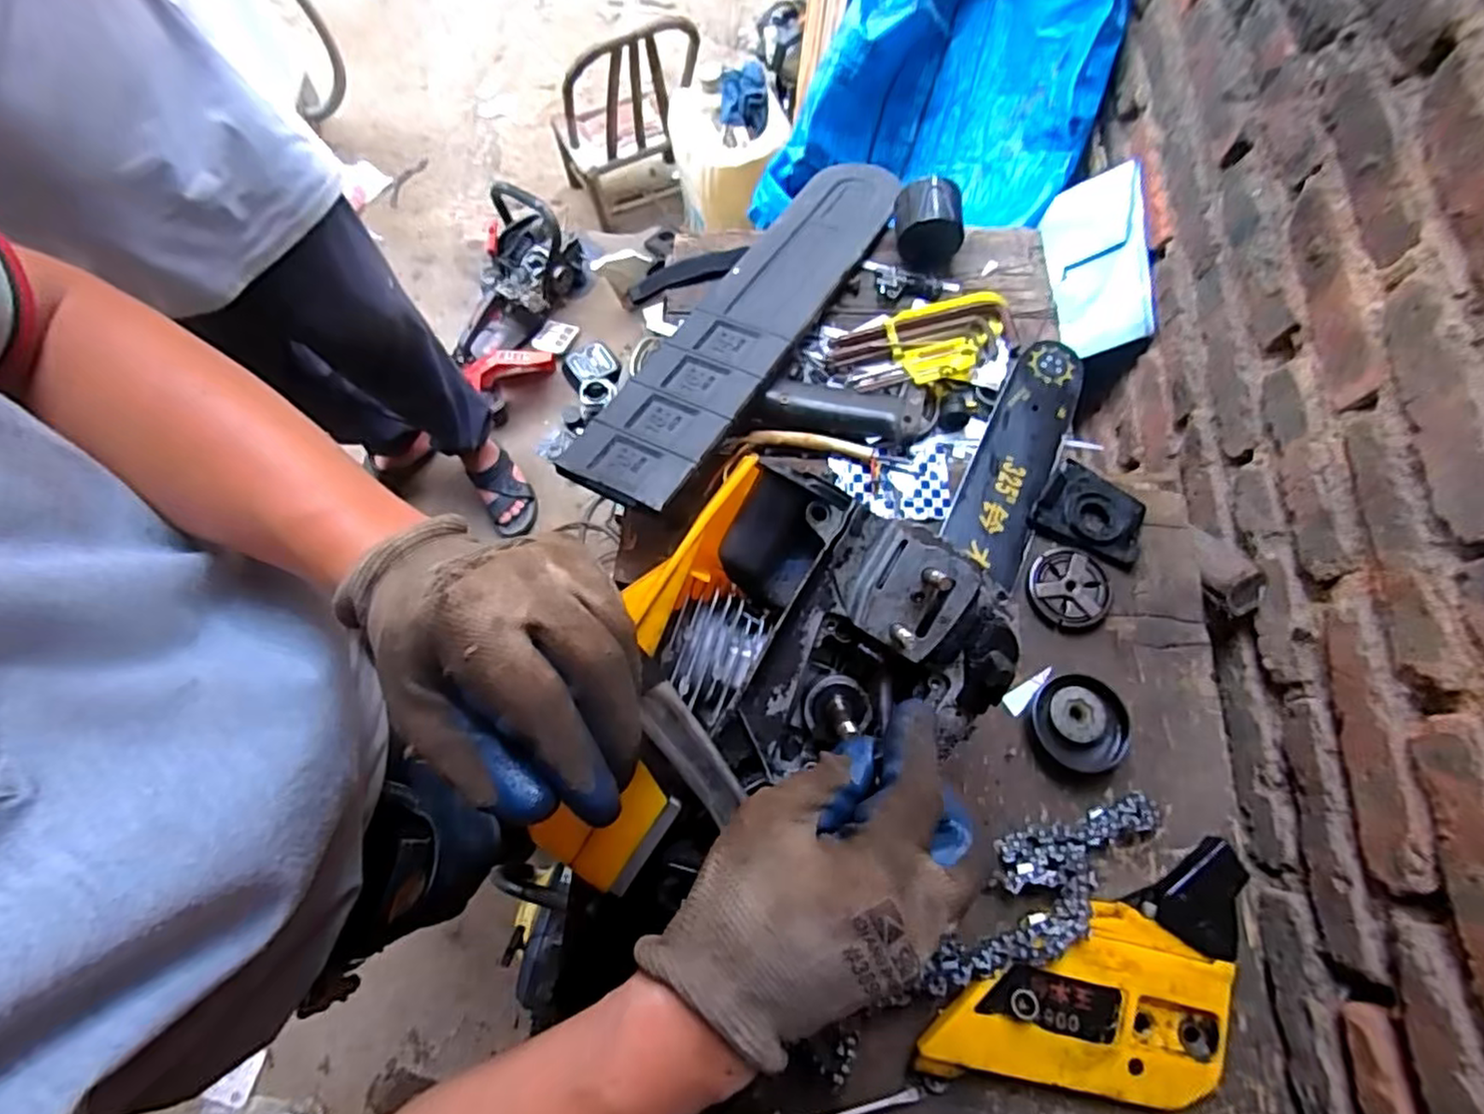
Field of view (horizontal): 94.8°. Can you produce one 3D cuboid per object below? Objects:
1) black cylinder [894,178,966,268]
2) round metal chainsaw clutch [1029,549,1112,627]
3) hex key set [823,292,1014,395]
[{"bbox_3d":[0.179,-0.322,0.654,0.063,0.058,0.054,4,71,2],"label":"black cylinder"},{"bbox_3d":[0.267,0.025,0.551,0.063,0.009,0.062,0,71,0],"label":"round metal chainsaw clutch"},{"bbox_3d":[0.170,-0.195,0.627,0.167,0.024,0.083,-19,72,-6],"label":"hex key set"}]

